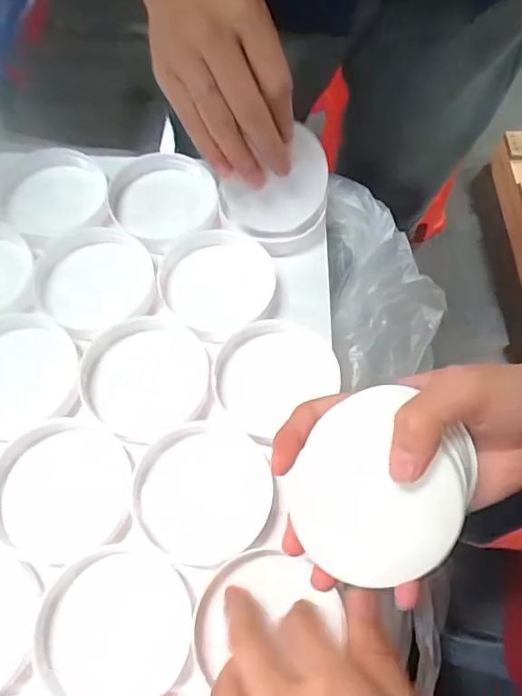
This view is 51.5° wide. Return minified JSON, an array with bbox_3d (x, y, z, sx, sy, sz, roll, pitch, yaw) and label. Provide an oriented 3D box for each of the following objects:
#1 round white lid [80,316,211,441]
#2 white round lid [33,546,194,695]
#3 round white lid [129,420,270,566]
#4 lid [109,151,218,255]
[{"bbox_3d":[-0.072,0.018,0.340,0.075,0.018,0.072,1,66,-2],"label":"round white lid"},{"bbox_3d":[-0.076,0.145,0.280,0.075,0.007,0.074,11,66,3],"label":"white round lid"},{"bbox_3d":[-0.032,0.082,0.309,0.075,0.005,0.076,1,66,-2],"label":"round white lid"},{"bbox_3d":[-0.070,-0.106,0.395,0.074,0.014,0.084,5,66,0],"label":"lid"}]

